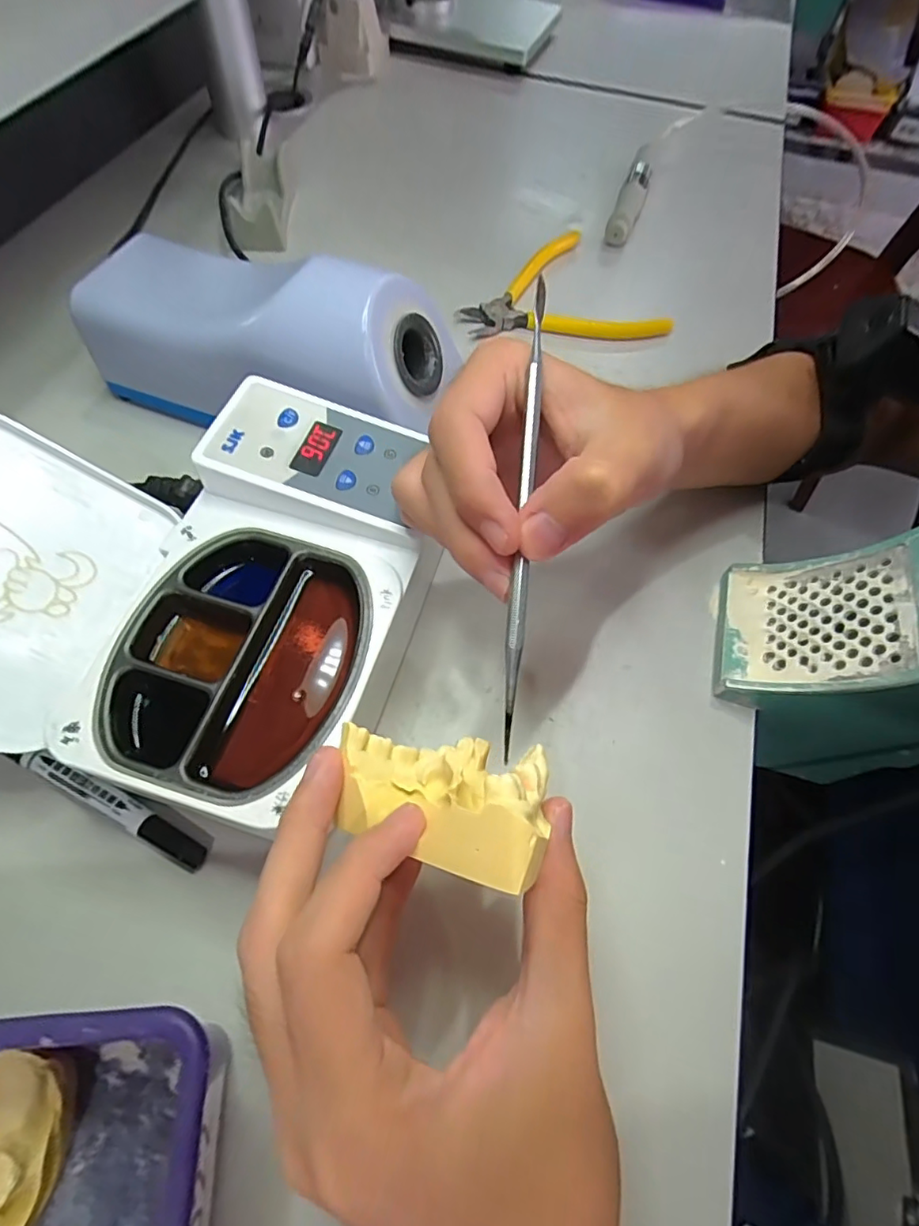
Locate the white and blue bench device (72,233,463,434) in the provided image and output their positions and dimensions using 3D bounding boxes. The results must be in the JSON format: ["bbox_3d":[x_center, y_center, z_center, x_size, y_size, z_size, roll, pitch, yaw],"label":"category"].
[{"bbox_3d":[-0.109,-0.147,0.314,0.202,0.089,0.085,19,62,7],"label":"white and blue bench device"}]

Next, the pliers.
[{"bbox_3d":[0.071,-0.254,0.424,0.148,0.018,0.131,-3,62,-5],"label":"pliers"}]

